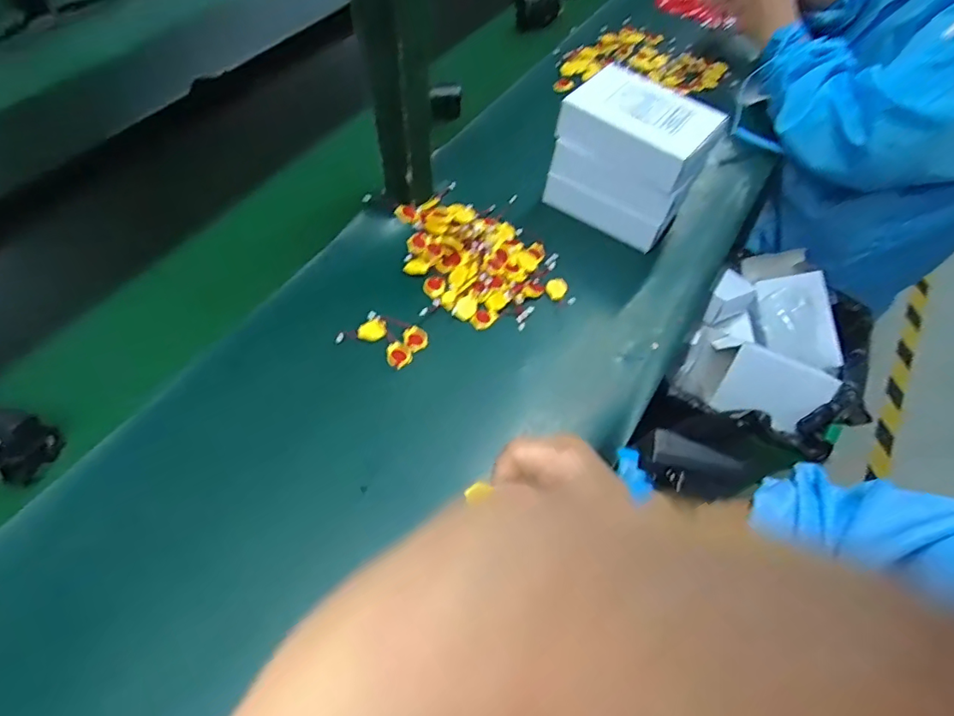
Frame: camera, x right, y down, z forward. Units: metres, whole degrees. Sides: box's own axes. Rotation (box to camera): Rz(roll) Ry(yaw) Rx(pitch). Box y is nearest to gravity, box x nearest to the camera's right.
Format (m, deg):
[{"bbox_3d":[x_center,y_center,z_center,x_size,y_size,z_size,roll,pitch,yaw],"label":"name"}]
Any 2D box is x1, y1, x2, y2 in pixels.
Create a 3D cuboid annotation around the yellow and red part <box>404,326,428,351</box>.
[{"bbox_3d":[-0.058,-0.020,0.497,0.023,0.004,0.024,1,58,-2],"label":"yellow and red part"}]

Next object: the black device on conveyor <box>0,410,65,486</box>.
[{"bbox_3d":[-0.375,0.066,0.411,0.066,0.039,0.048,13,58,5],"label":"black device on conveyor"}]

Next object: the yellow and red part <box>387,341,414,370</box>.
[{"bbox_3d":[-0.072,-0.003,0.489,0.021,0.004,0.026,-24,62,-17],"label":"yellow and red part"}]

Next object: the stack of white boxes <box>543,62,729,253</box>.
[{"bbox_3d":[0.162,-0.209,0.563,0.141,0.126,0.094,34,62,17],"label":"stack of white boxes"}]

